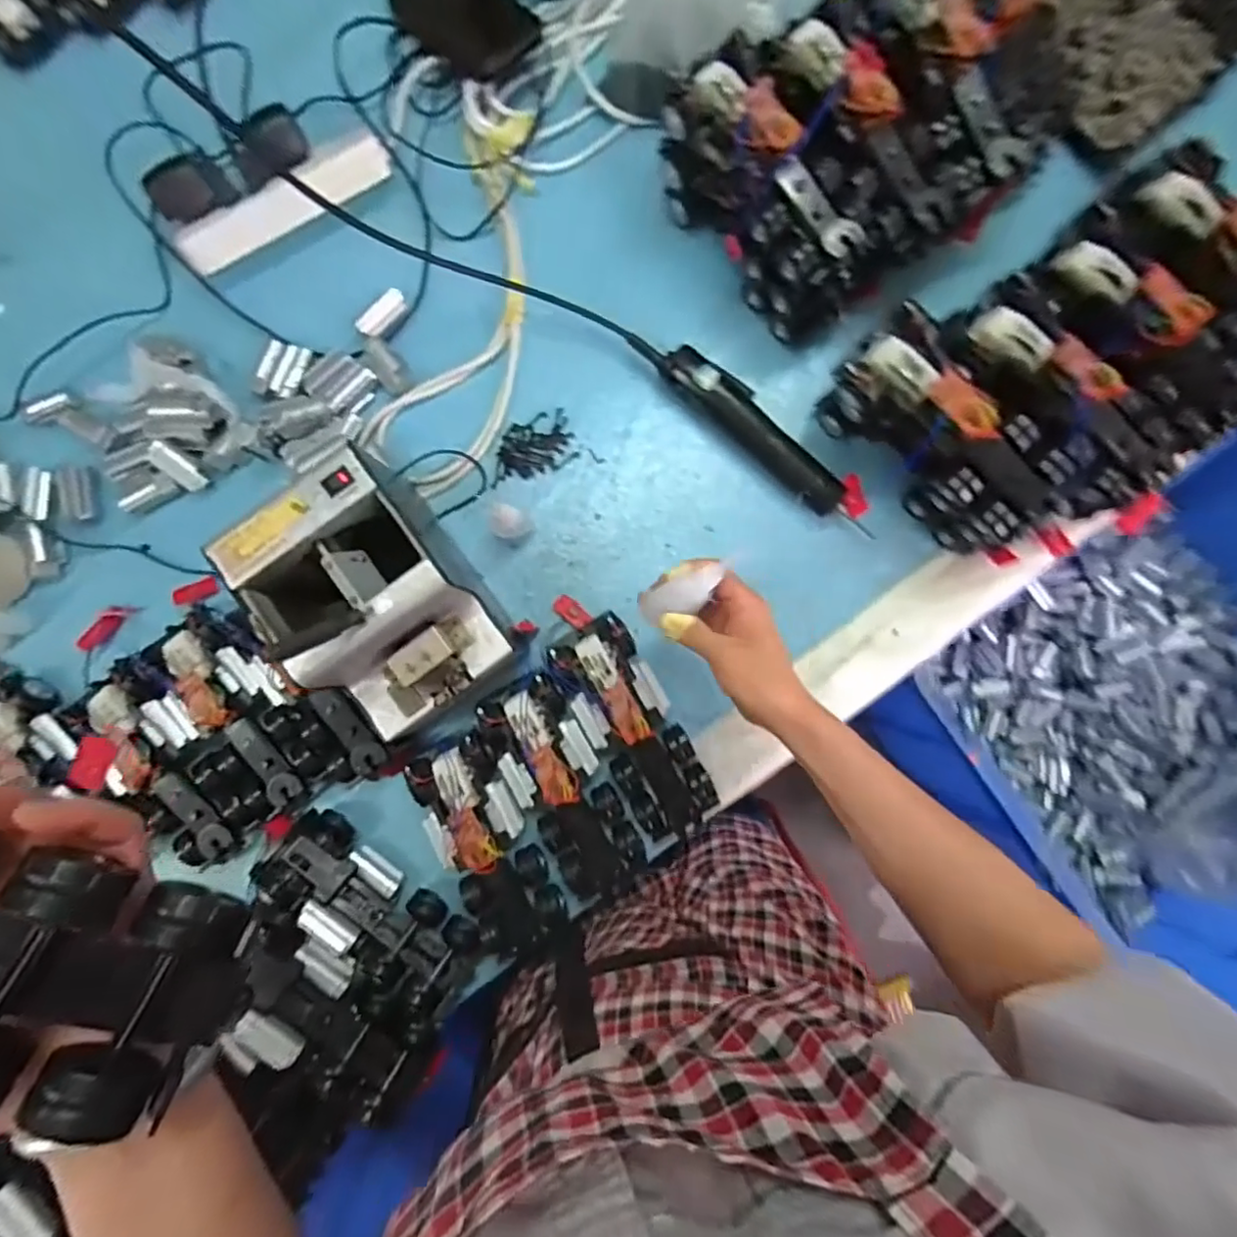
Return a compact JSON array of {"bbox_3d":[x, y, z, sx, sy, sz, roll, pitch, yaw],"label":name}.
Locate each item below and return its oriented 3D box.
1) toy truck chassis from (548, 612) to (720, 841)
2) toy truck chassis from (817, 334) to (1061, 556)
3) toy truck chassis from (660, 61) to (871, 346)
[{"bbox_3d":[0.012,0.095,0.523,0.076,0.061,0.194,-29,87,-1],"label":"toy truck chassis"},{"bbox_3d":[0.253,-0.136,0.476,0.059,0.110,0.195,-45,88,-2],"label":"toy truck chassis"},{"bbox_3d":[0.118,-0.337,0.500,0.059,0.120,0.206,-41,88,-2],"label":"toy truck chassis"}]

